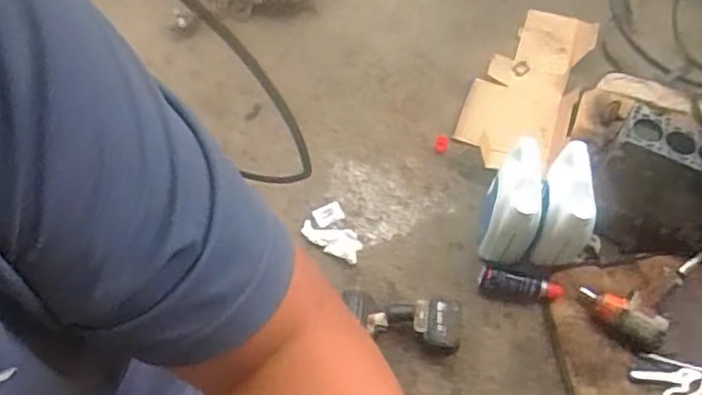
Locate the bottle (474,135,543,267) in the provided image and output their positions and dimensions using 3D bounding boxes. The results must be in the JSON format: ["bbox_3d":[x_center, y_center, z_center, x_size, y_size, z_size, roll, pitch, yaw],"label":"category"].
[{"bbox_3d":[0.370,0.029,1.465,0.115,0.259,0.207,15,65,9],"label":"bottle"}]

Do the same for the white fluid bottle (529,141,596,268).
[{"bbox_3d":[0.478,0.027,1.424,0.091,0.222,0.212,11,64,7],"label":"white fluid bottle"}]

